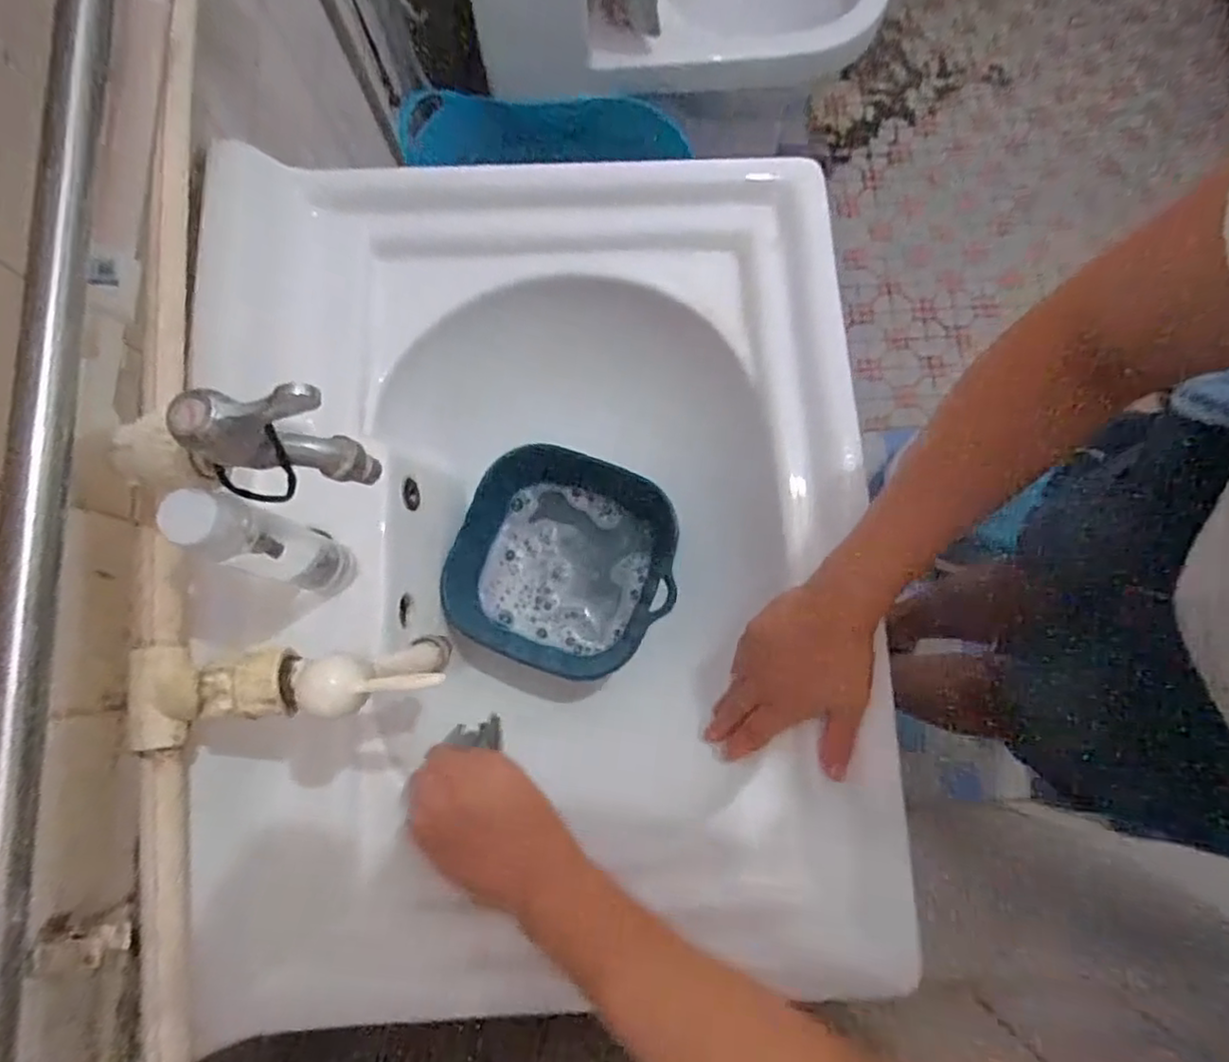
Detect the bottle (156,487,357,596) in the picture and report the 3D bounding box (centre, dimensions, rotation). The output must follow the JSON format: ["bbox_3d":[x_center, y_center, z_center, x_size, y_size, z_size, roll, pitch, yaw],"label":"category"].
[{"bbox_3d":[-0.194,0.010,0.386,0.035,0.155,0.037,20,79,3],"label":"bottle"}]

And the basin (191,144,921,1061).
[{"bbox_3d":[-0.052,0.015,0.535,0.458,0.172,0.586,-2,79,-2],"label":"basin"}]

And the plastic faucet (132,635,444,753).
[{"bbox_3d":[-0.175,0.078,0.349,0.159,0.067,0.055,-6,79,-3],"label":"plastic faucet"}]

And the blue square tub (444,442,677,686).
[{"bbox_3d":[-0.044,0.029,0.581,0.200,0.059,0.183,24,79,3],"label":"blue square tub"}]

